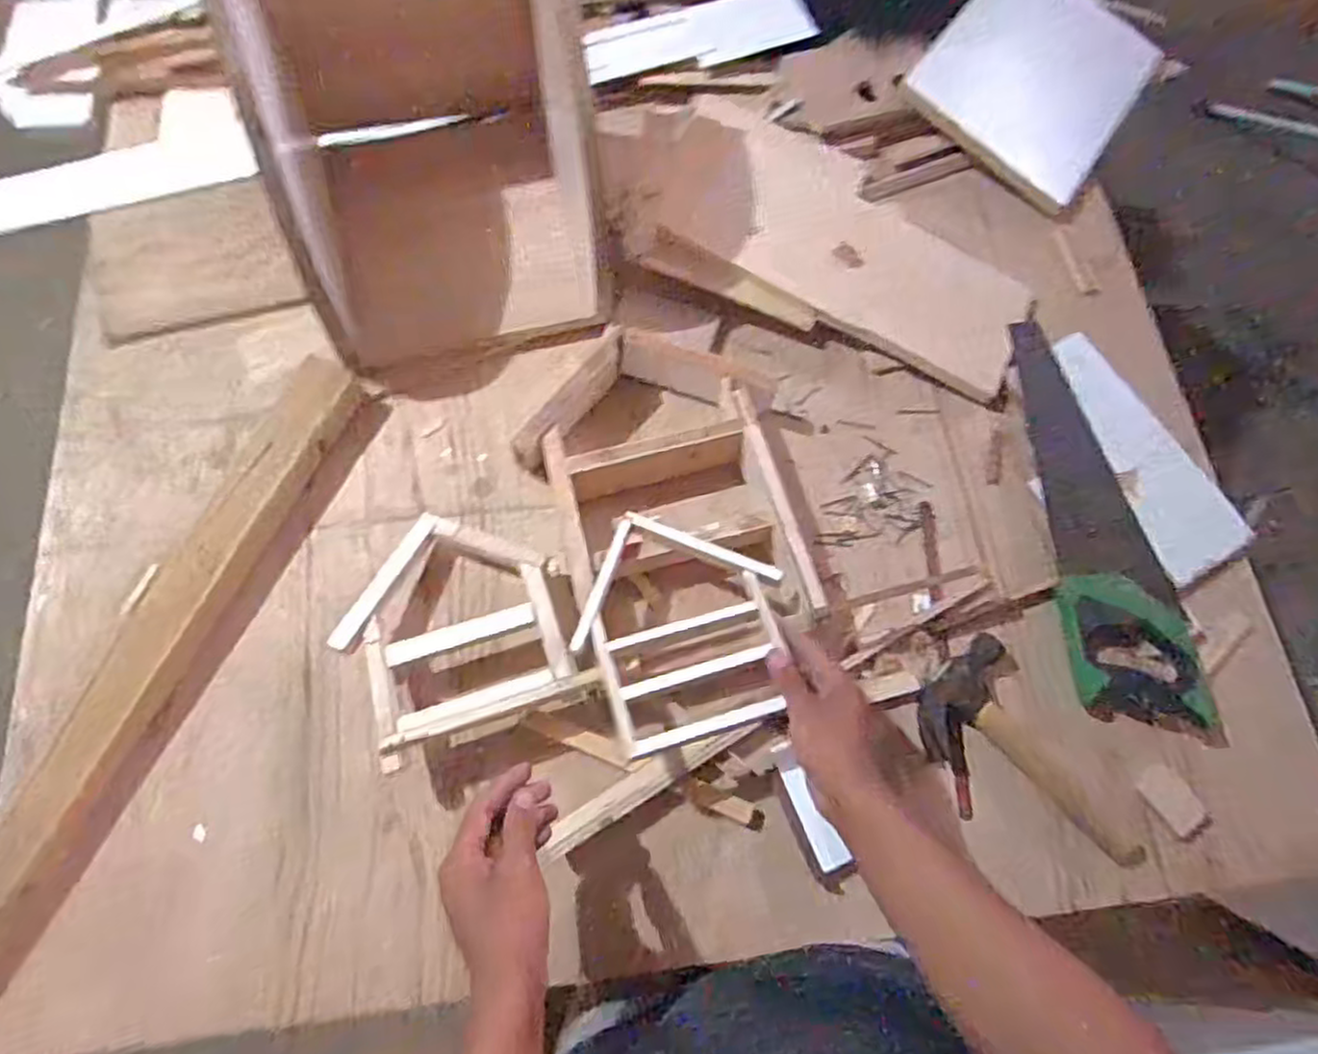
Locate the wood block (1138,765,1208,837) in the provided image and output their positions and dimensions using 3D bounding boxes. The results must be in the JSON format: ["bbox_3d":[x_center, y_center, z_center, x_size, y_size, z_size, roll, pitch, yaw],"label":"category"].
[{"bbox_3d":[0.477,0.253,0.686,0.039,0.006,0.060,-31,76,-12],"label":"wood block"}]

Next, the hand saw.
[{"bbox_3d":[0.452,-0.013,0.774,0.125,0.024,0.448,-4,72,-4],"label":"hand saw"}]

